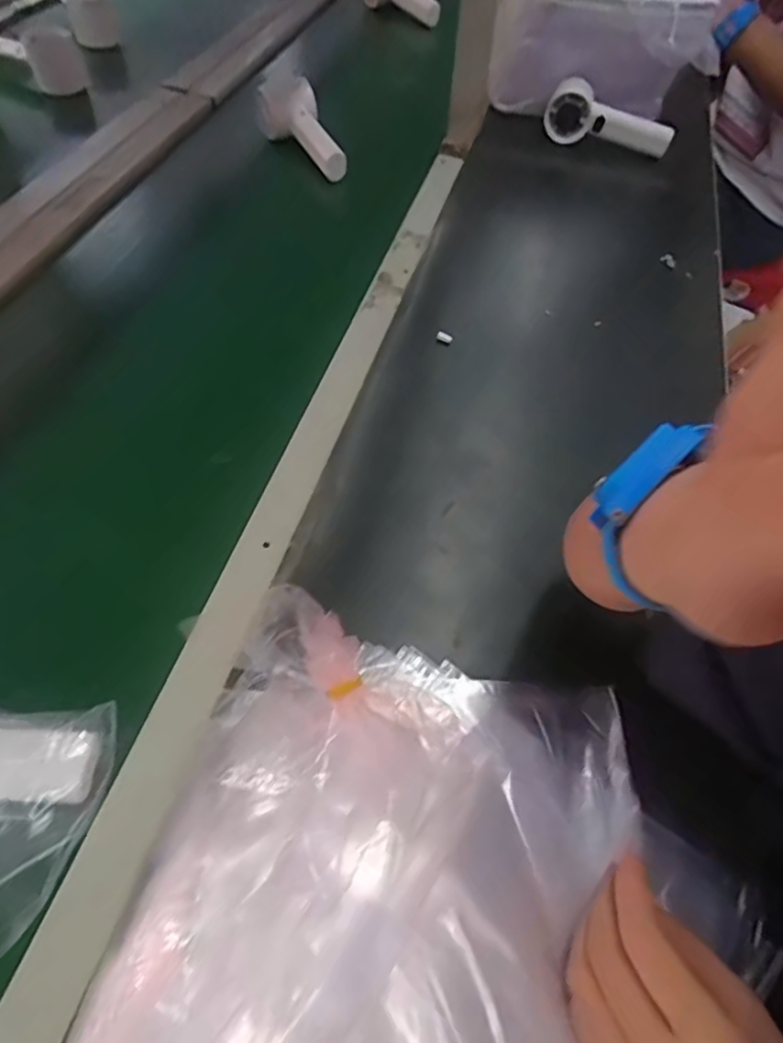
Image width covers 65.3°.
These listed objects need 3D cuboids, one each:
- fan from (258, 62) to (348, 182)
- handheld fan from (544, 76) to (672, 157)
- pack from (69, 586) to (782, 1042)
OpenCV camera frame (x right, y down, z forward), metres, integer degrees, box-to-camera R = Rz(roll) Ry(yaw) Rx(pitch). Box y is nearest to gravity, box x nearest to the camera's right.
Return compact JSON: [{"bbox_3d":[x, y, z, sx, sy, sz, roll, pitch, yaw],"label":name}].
[{"bbox_3d":[-0.100,-0.453,0.709,0.048,0.059,0.155,-30,77,-24],"label":"fan"},{"bbox_3d":[0.275,-0.502,0.778,0.158,0.068,0.048,22,55,11],"label":"handheld fan"},{"bbox_3d":[0.021,0.206,0.271,0.275,0.050,0.304,20,53,-7],"label":"pack"}]

